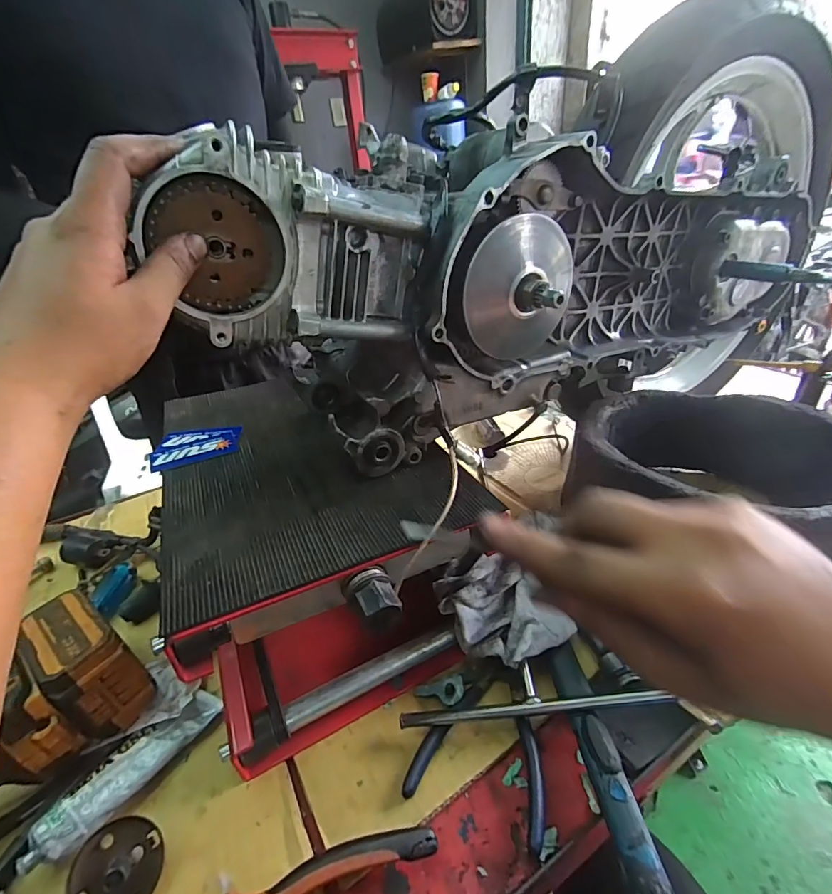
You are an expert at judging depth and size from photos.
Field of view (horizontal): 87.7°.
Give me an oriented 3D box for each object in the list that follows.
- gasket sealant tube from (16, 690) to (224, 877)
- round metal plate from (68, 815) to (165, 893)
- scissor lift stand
[{"bbox_3d":[-0.204,0.228,0.310,0.032,0.028,0.126,15,37,31],"label":"gasket sealant tube"},{"bbox_3d":[-0.181,0.258,0.263,0.047,0.010,0.049,11,48,-12],"label":"round metal plate"},{"bbox_3d":[-0.102,0.072,0.427,0.218,0.167,0.361,-19,34,-21],"label":"scissor lift stand"}]

